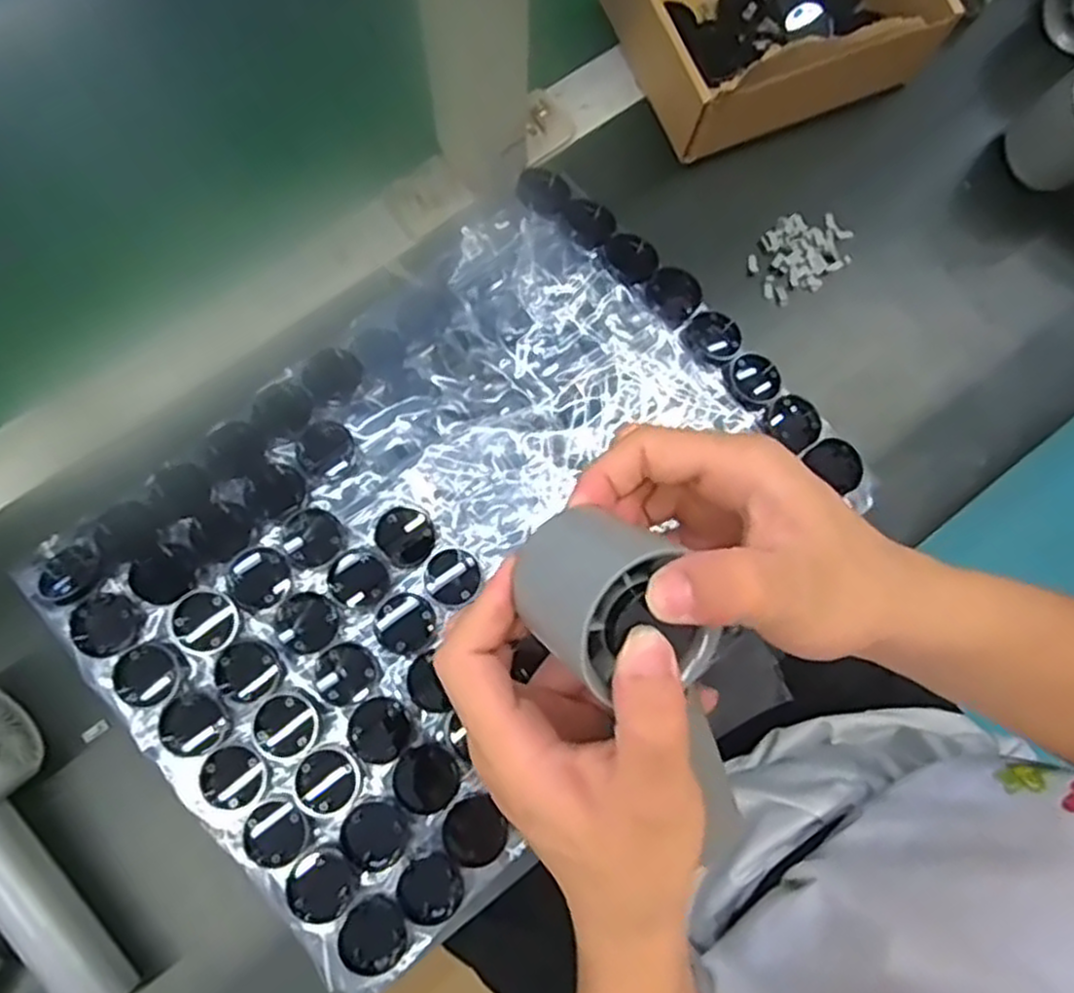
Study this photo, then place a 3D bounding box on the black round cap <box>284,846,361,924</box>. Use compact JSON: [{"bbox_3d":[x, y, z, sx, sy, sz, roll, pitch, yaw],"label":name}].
[{"bbox_3d":[-0.097,0.176,0.348,0.032,0.006,0.029,-39,80,-11],"label":"black round cap"}]

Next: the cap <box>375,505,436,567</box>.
[{"bbox_3d":[-0.066,0.020,0.389,0.027,0.004,0.030,-35,79,-10],"label":"cap"}]

